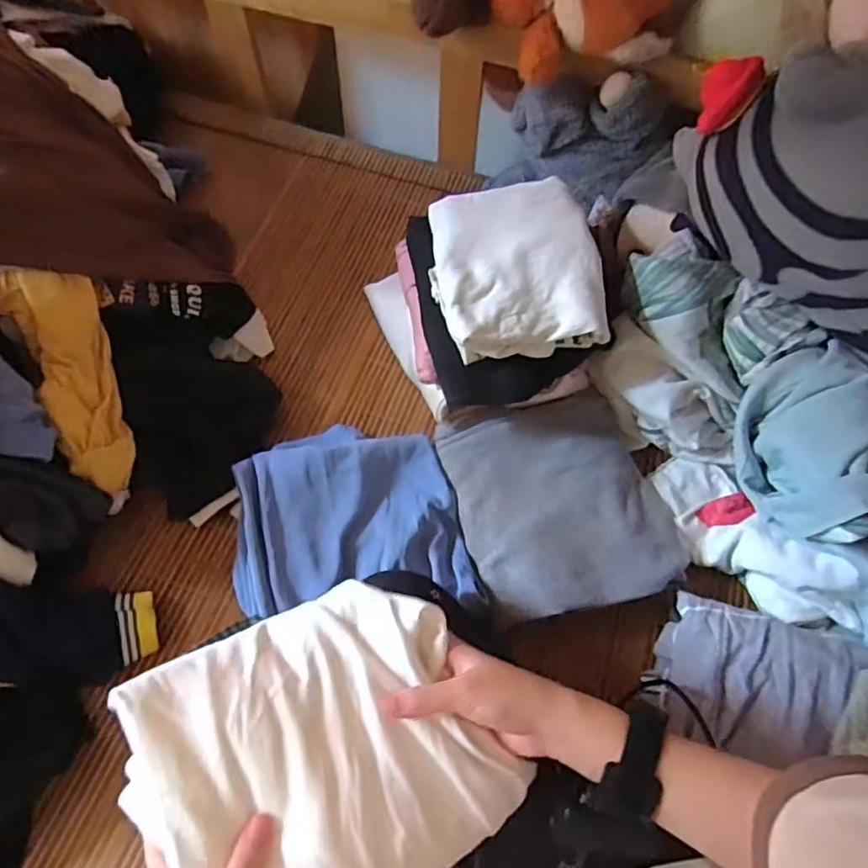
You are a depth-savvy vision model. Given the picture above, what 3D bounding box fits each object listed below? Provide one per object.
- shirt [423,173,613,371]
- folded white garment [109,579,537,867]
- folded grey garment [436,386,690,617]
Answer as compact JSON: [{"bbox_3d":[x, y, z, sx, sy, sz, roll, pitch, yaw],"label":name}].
[{"bbox_3d":[0.087,-0.193,0.670,0.174,0.049,0.226,-7,62,-6],"label":"shirt"},{"bbox_3d":[-0.069,0.206,0.391,0.206,0.056,0.194,-28,66,-16],"label":"folded white garment"},{"bbox_3d":[0.144,0.069,0.674,0.226,0.039,0.243,-13,63,-9],"label":"folded grey garment"}]

